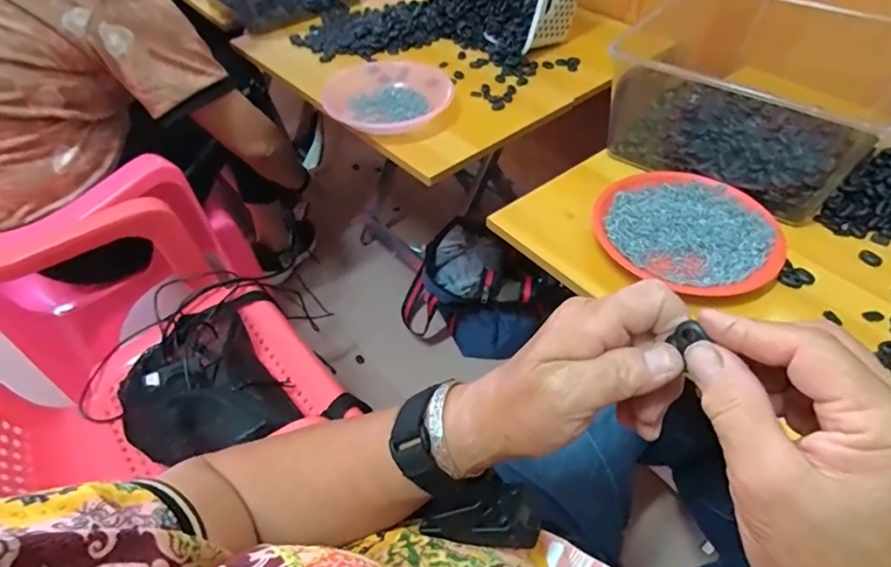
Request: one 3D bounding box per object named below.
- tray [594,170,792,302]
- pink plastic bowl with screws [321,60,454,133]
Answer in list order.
[{"bbox_3d":[0.270,-0.064,0.580,0.189,0.028,0.168,18,50,16],"label":"tray"},{"bbox_3d":[-0.083,-0.307,0.810,0.186,0.031,0.226,3,48,3],"label":"pink plastic bowl with screws"}]

